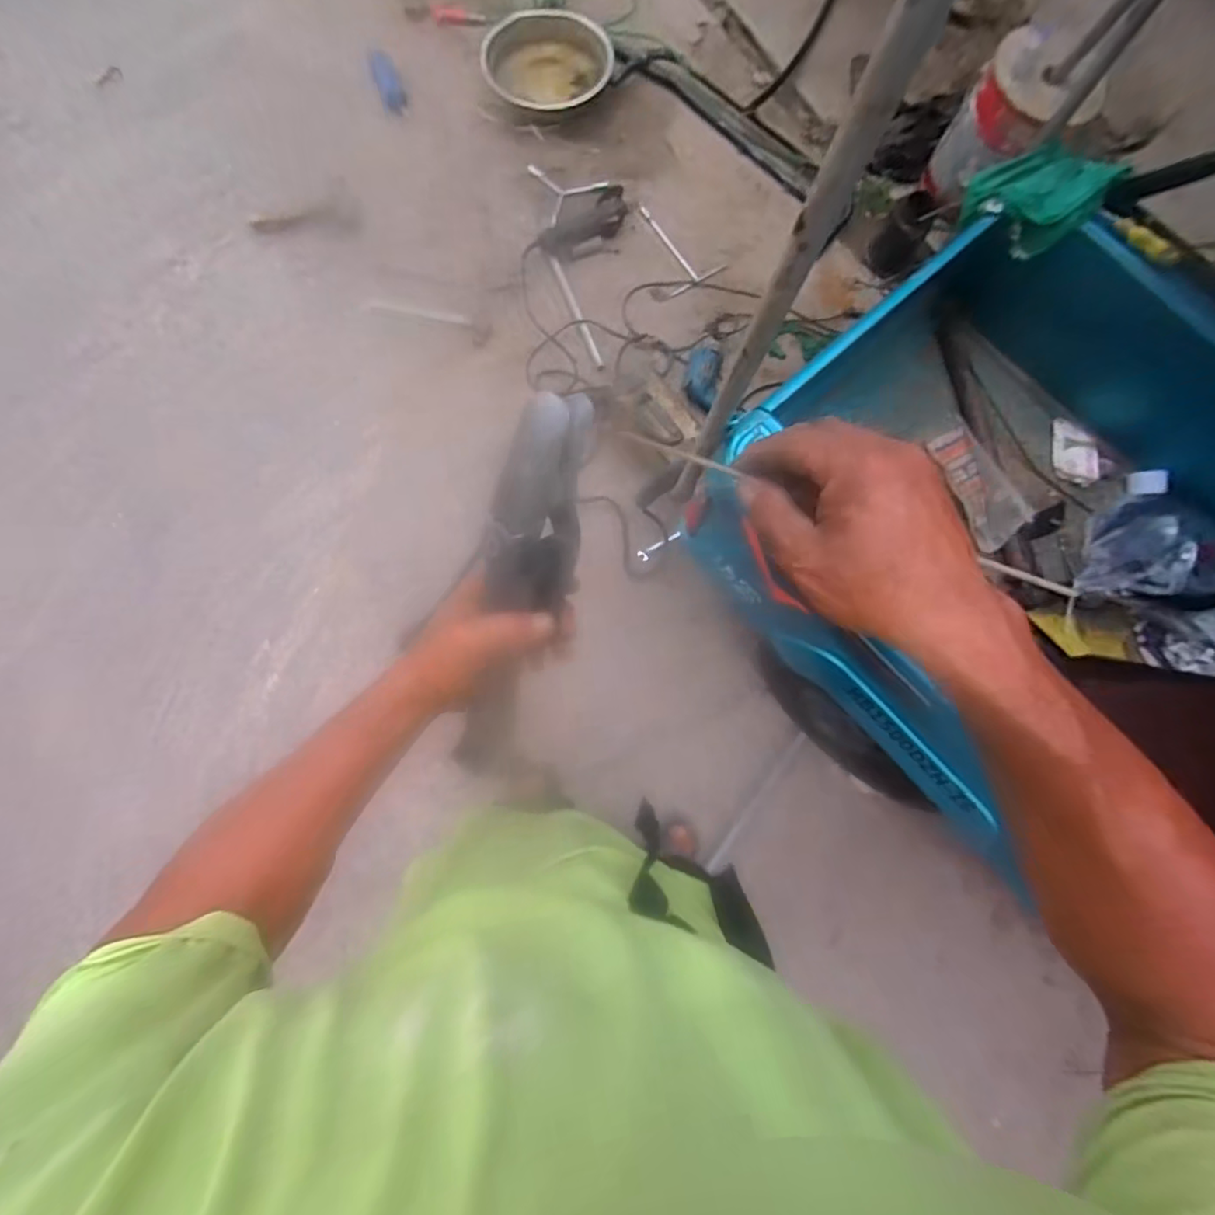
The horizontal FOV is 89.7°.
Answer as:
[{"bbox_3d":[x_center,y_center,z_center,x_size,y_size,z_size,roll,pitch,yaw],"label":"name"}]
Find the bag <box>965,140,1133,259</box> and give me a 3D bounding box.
[{"bbox_3d":[0.741,-0.702,1.044,0.205,0.149,0.130,15,78,2],"label":"bag"}]

